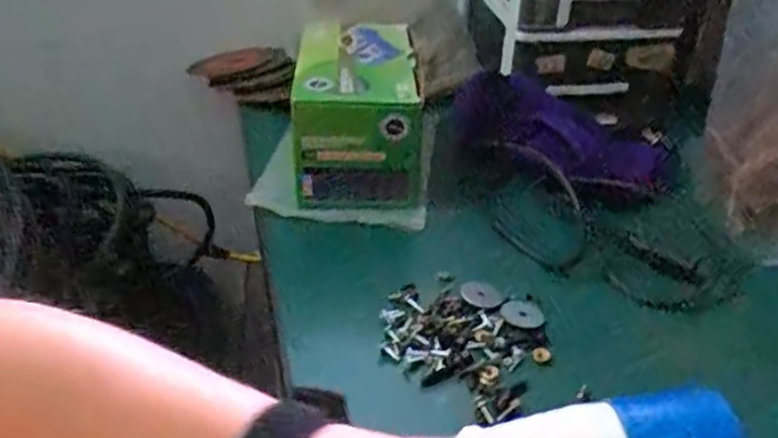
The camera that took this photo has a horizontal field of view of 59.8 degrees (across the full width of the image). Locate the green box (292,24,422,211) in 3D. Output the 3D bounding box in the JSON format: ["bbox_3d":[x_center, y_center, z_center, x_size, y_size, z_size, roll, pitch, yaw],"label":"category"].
[{"bbox_3d":[-0.028,-0.089,0.581,0.098,0.103,0.157,-1,35,-4],"label":"green box"}]

